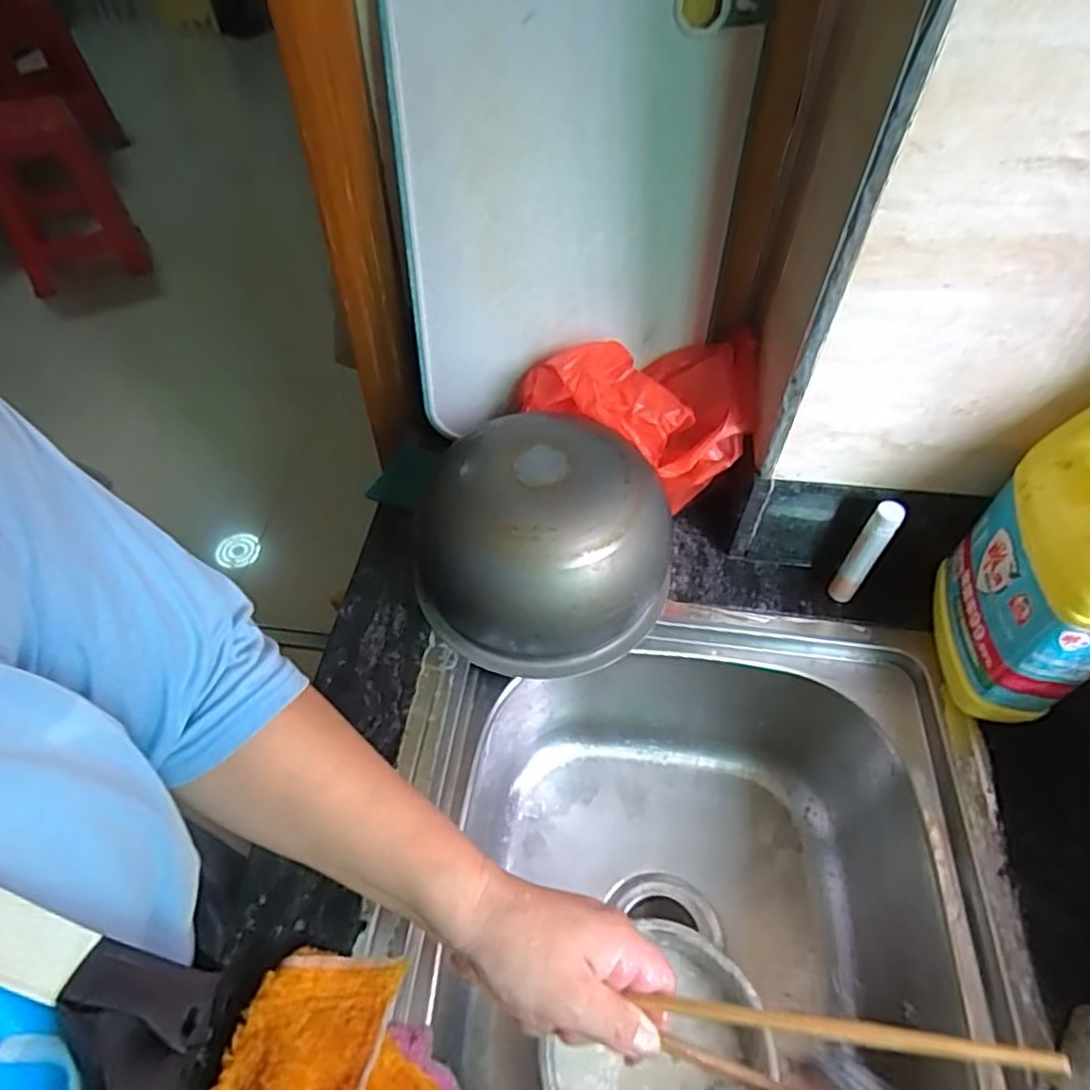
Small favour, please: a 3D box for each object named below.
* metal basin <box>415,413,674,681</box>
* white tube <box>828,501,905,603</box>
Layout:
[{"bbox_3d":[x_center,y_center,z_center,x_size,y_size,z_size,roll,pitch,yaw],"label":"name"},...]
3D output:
[{"bbox_3d":[-0.007,-0.004,0.572,0.195,0.134,0.184,0,51,0],"label":"metal basin"},{"bbox_3d":[0.266,0.011,0.576,0.021,0.119,0.018,32,58,23],"label":"white tube"}]

